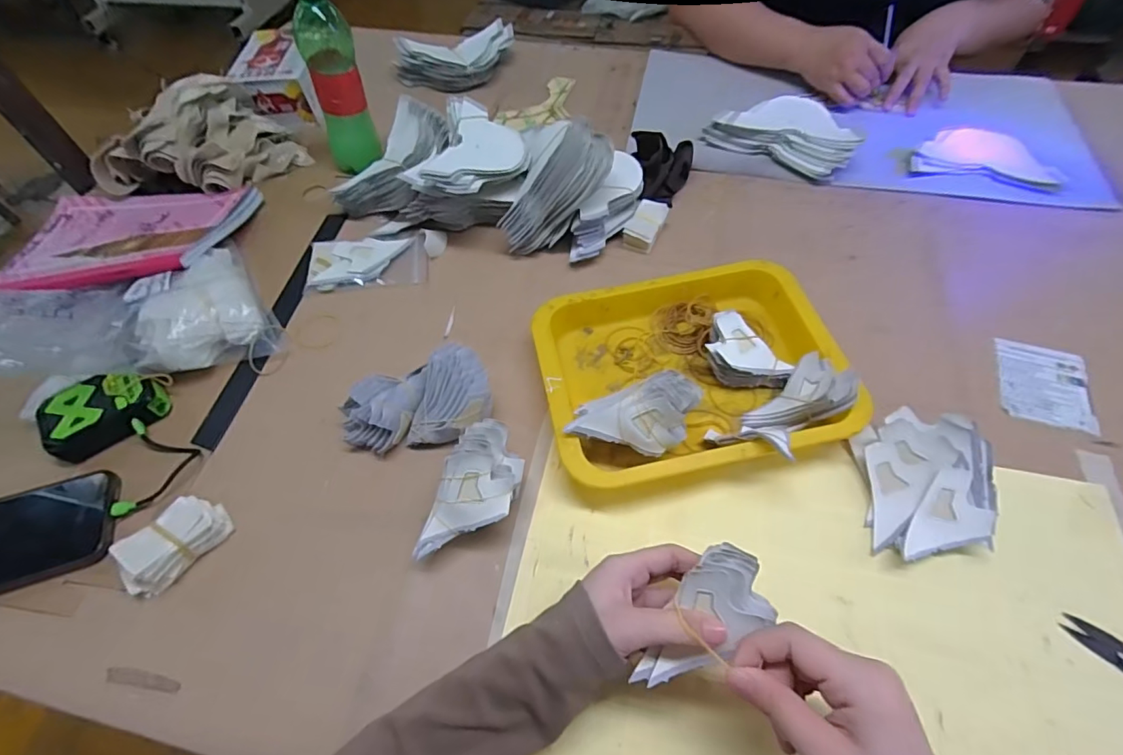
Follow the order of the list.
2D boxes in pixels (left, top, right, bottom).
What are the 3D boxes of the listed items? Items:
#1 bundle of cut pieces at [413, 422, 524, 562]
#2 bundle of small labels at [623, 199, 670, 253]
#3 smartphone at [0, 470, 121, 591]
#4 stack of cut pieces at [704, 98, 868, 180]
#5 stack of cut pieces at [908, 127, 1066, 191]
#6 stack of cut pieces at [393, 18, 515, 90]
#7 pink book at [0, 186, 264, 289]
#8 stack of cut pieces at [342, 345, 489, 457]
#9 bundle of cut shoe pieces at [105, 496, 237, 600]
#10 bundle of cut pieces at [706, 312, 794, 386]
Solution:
[{"bbox_3d":[-0.062,0.092,0.396,0.051,0.072,0.107,21,61,15],"label":"bundle of cut pieces"},{"bbox_3d":[0.096,-0.173,0.589,0.036,0.025,0.059,21,61,15],"label":"bundle of small labels"},{"bbox_3d":[-0.451,0.131,0.418,0.159,0.017,0.086,-15,61,-18],"label":"smartphone"},{"bbox_3d":[0.288,-0.320,0.671,0.183,0.038,0.092,29,63,20],"label":"stack of cut pieces"},{"bbox_3d":[0.523,-0.273,0.637,0.161,0.015,0.088,16,60,13],"label":"stack of cut pieces"},{"bbox_3d":[-0.165,-0.505,0.807,0.147,0.051,0.140,16,60,13],"label":"stack of cut pieces"},{"bbox_3d":[-0.498,-0.166,0.588,0.245,0.038,0.178,0,57,2],"label":"pink book"},{"bbox_3d":[-0.127,0.020,0.455,0.130,0.060,0.073,-8,57,-2],"label":"stack of cut pieces"},{"bbox_3d":[-0.303,0.131,0.402,0.034,0.047,0.074,30,64,20],"label":"bundle of cut shoe pieces"},{"bbox_3d":[0.169,-0.019,0.470,0.057,0.044,0.084,-41,64,-21],"label":"bundle of cut pieces"}]

